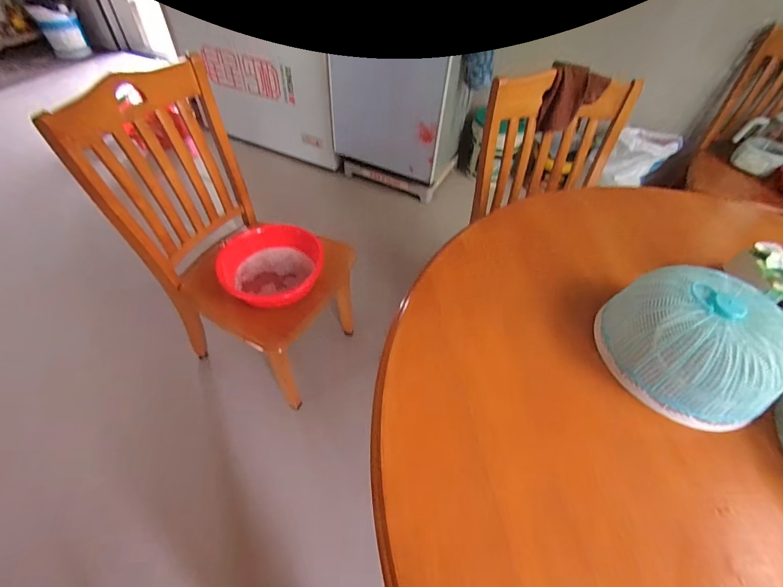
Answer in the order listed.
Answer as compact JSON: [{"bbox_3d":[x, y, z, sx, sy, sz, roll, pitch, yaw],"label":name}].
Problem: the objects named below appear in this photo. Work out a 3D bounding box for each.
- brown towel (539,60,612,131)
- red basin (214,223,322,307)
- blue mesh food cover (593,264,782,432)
[{"bbox_3d":[0.487,-0.522,1.018,0.153,0.159,0.040,2,51,-1],"label":"brown towel"},{"bbox_3d":[-0.331,-0.081,1.057,0.269,0.085,0.290,2,51,-2],"label":"red basin"},{"bbox_3d":[0.443,0.073,0.553,0.183,0.128,0.212,-4,51,-9],"label":"blue mesh food cover"}]

